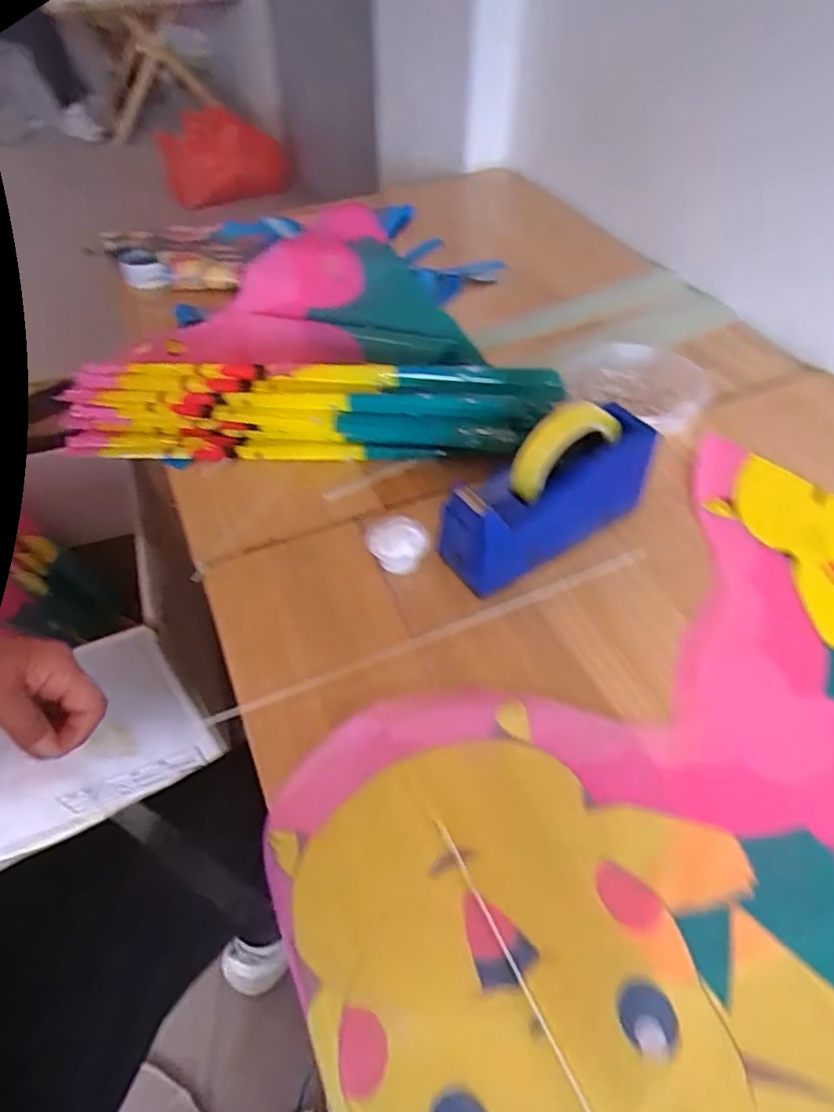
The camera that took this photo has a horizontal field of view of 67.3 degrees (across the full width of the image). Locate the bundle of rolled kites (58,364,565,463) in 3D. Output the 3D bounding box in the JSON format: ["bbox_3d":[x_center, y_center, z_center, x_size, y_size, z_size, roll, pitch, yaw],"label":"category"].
[{"bbox_3d":[-0.136,-0.157,0.696,0.565,0.079,0.109,3,50,3],"label":"bundle of rolled kites"}]

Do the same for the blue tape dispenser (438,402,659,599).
[{"bbox_3d":[0.117,-0.055,0.556,0.204,0.123,0.074,-25,54,-19],"label":"blue tape dispenser"}]

